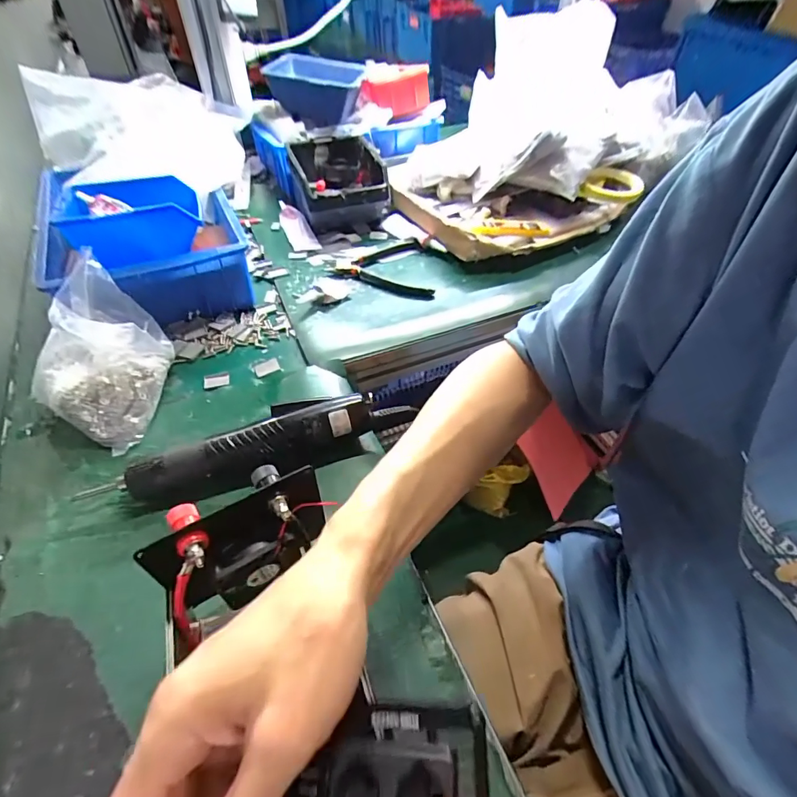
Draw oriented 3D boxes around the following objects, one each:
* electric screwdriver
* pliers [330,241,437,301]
[{"bbox_3d":[-0.131,0.046,0.367,0.233,0.038,0.036,-15,50,-15],"label":"electric screwdriver"},{"bbox_3d":[-0.006,-0.177,0.587,0.135,0.010,0.113,17,49,13],"label":"pliers"}]

